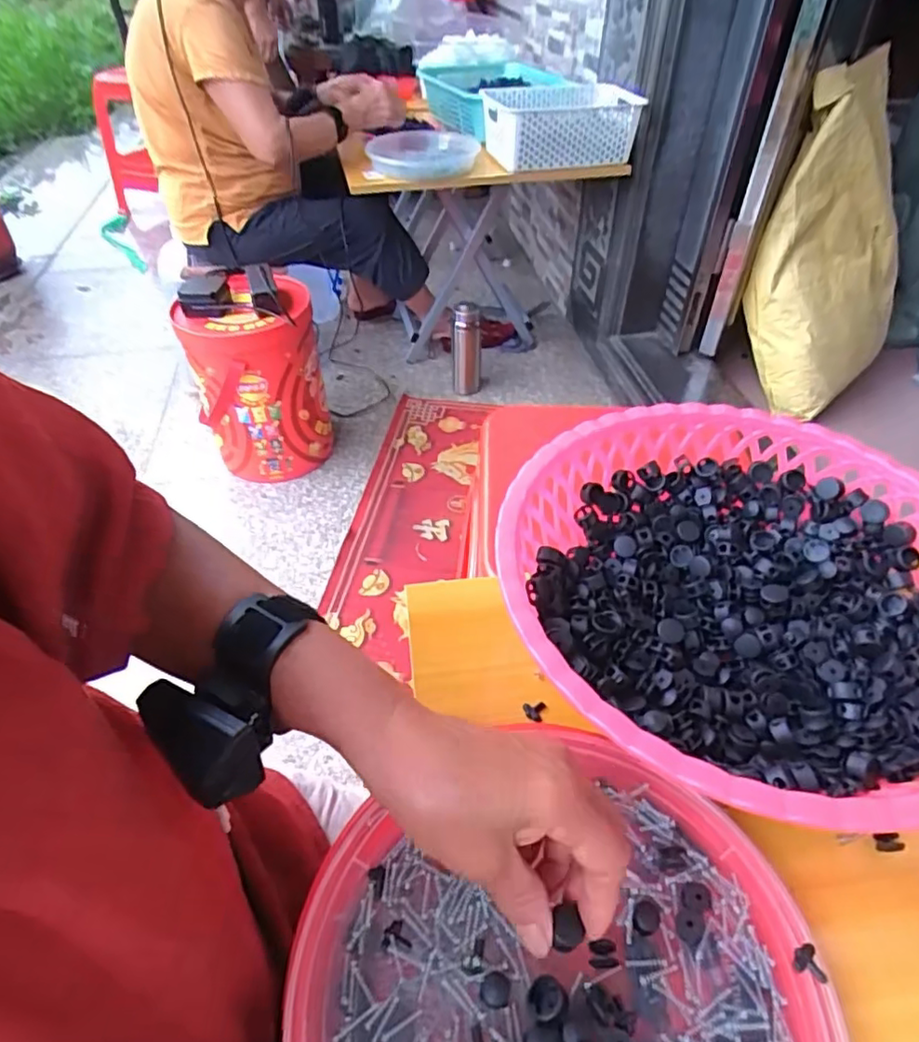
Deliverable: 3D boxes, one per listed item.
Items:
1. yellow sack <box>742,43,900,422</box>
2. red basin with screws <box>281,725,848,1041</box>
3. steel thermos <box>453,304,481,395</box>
[{"bbox_3d":[0.863,-0.637,1.390,0.346,0.802,0.206,8,10,7],"label":"yellow sack"},{"bbox_3d":[0.048,0.225,0.277,0.232,0.032,0.220,0,45,0],"label":"red basin with screws"},{"bbox_3d":[0.019,-0.431,1.539,0.068,0.207,0.058,-7,45,-7],"label":"steel thermos"}]

